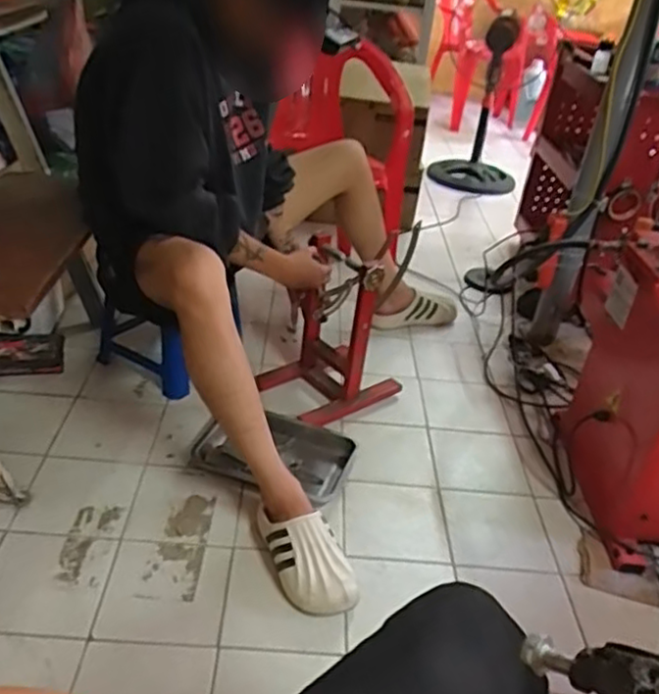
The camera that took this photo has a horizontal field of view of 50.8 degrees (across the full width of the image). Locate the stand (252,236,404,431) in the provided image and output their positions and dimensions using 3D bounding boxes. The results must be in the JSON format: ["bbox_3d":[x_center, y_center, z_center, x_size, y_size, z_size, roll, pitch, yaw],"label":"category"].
[{"bbox_3d":[0.007,-0.052,1.610,0.282,0.368,0.232,-19,41,-35],"label":"stand"}]

